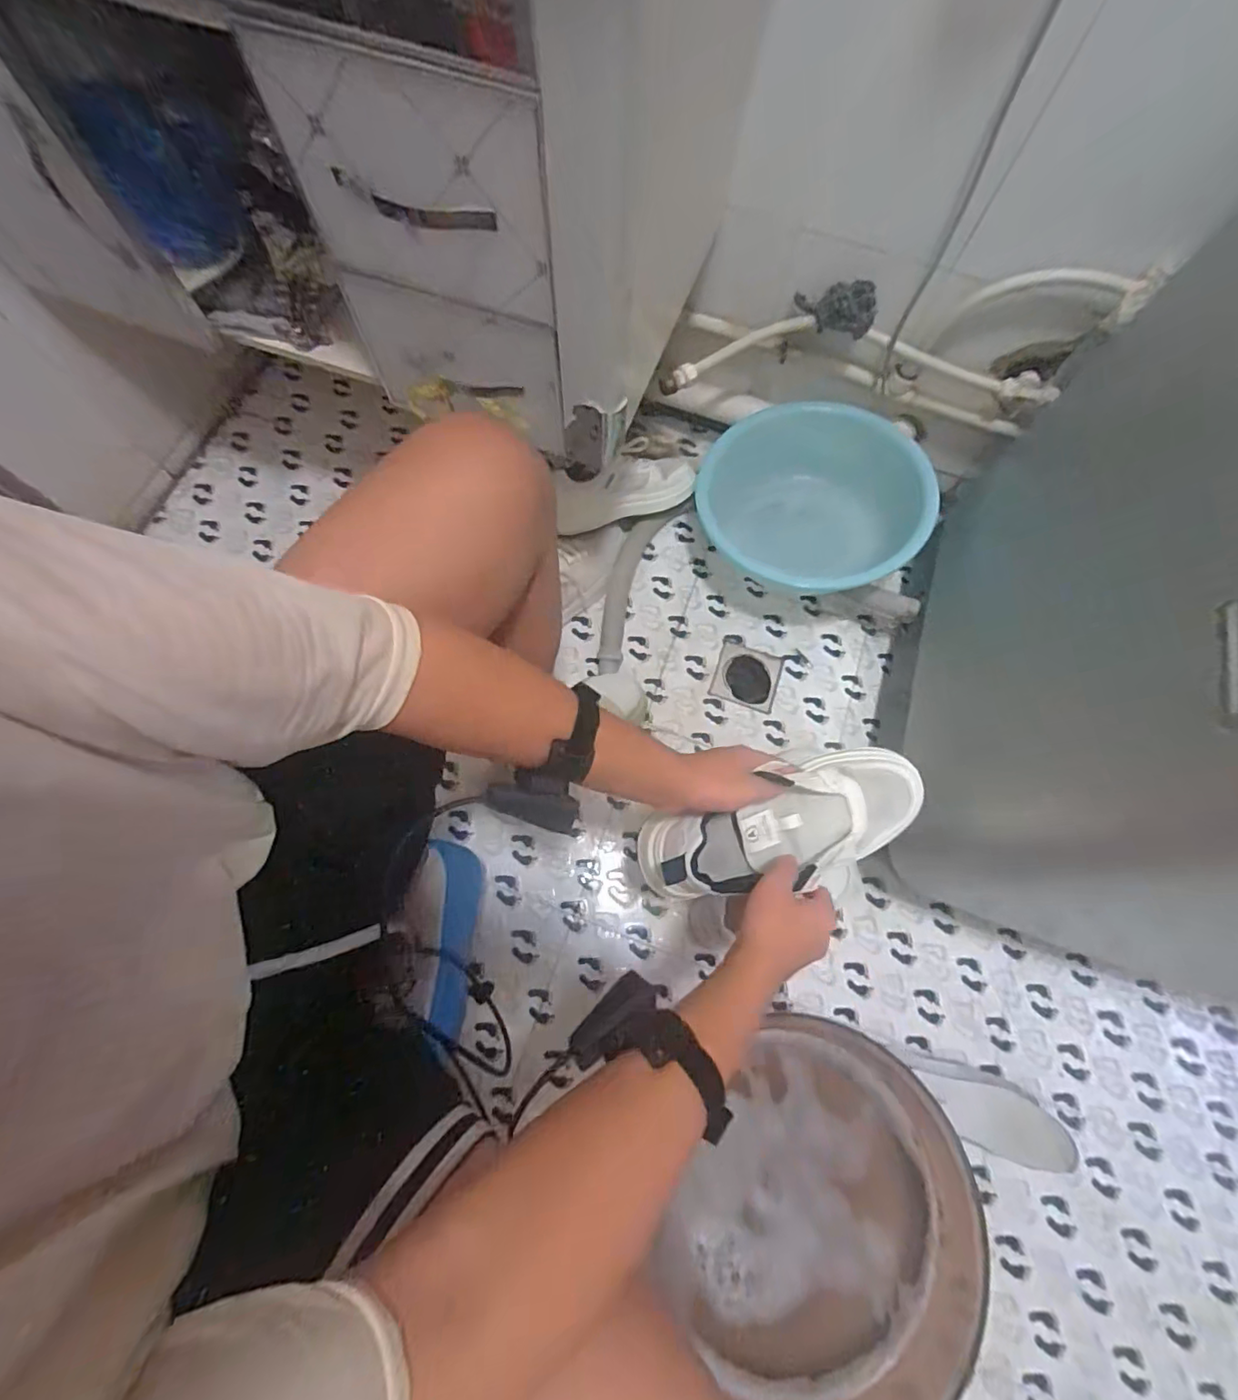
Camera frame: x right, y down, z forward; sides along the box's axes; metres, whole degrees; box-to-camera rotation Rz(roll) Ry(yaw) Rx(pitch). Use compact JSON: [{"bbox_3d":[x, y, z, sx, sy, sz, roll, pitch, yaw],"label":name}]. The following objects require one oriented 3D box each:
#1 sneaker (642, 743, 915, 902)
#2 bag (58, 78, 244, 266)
[{"bbox_3d":[0.169,0.119,0.545,0.284,0.086,0.097,-17,72,-4],"label":"sneaker"},{"bbox_3d":[-0.428,-0.504,0.546,0.108,0.127,0.037,-20,75,-8],"label":"bag"}]

